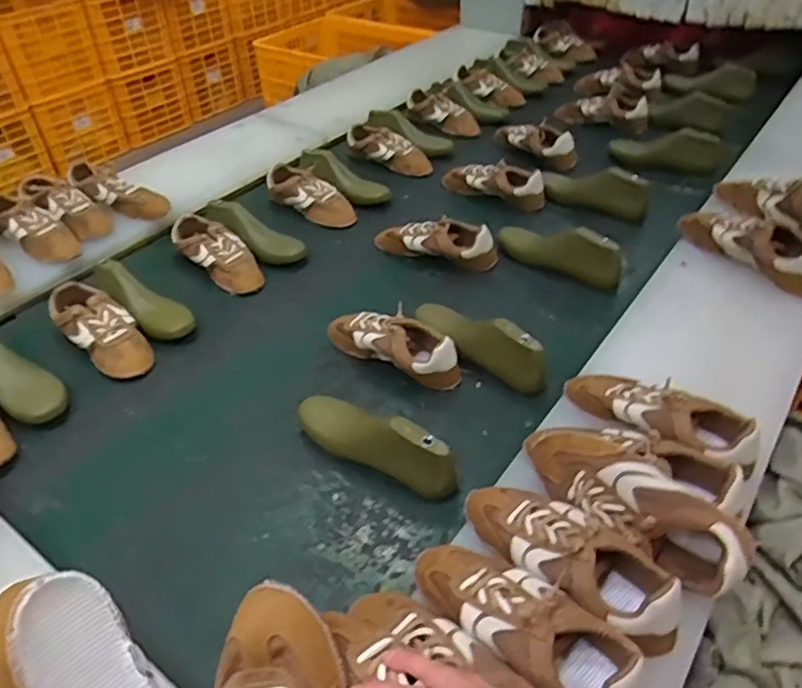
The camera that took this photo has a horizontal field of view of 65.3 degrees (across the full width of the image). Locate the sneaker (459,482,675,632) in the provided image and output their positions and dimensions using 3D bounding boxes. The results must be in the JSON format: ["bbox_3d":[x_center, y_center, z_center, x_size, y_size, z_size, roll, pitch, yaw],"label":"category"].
[{"bbox_3d":[0.160,0.204,0.619,0.096,0.080,0.221,-32,49,-29],"label":"sneaker"}]

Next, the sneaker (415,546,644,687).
[{"bbox_3d":[0.108,0.247,0.559,0.210,0.075,0.085,29,50,30],"label":"sneaker"}]

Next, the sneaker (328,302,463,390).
[{"bbox_3d":[-0.013,-0.003,0.919,0.219,0.076,0.076,22,47,25],"label":"sneaker"}]

